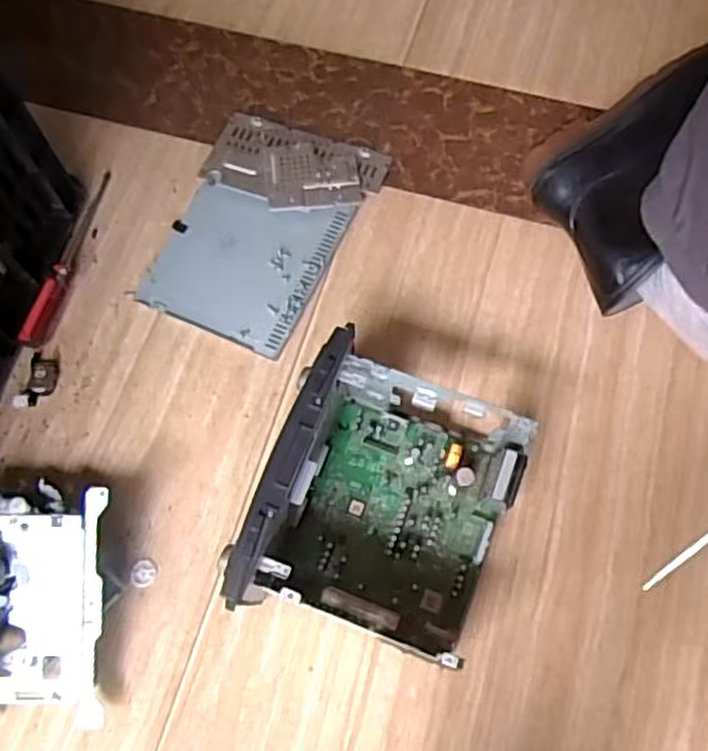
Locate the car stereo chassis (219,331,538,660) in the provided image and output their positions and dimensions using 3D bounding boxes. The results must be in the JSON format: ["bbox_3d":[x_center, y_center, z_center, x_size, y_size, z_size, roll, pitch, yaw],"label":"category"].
[{"bbox_3d":[0.025,0.100,0.545,0.170,0.121,0.192,20,71,9],"label":"car stereo chassis"}]

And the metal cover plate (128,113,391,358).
[{"bbox_3d":[-0.094,-0.151,0.702,0.164,0.021,0.235,23,71,10],"label":"metal cover plate"}]

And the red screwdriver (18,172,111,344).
[{"bbox_3d":[-0.277,-0.119,0.696,0.022,0.019,0.199,15,70,7],"label":"red screwdriver"}]

